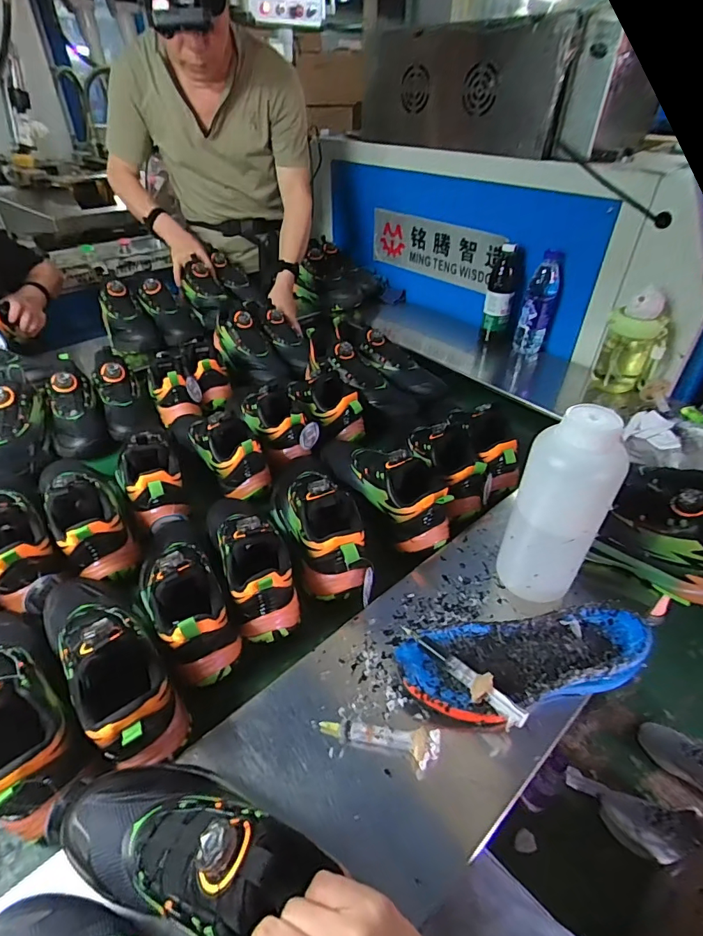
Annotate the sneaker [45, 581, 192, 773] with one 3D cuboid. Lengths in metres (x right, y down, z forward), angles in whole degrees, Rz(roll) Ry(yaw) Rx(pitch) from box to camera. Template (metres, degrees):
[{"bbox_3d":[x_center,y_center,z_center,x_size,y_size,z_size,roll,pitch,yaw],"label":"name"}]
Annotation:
[{"bbox_3d":[-0.264,0.181,0.489,0.084,0.096,0.271,-28,48,-31],"label":"sneaker"}]

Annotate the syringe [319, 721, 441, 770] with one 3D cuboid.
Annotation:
[{"bbox_3d":[0.027,0.261,0.457,0.114,0.028,0.033,11,41,13],"label":"syringe"}]

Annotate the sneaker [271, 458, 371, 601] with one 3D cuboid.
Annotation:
[{"bbox_3d":[-0.053,0.044,0.659,0.110,0.096,0.277,-9,41,-12],"label":"sneaker"}]

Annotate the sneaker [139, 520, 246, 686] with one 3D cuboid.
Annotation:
[{"bbox_3d":[-0.212,0.125,0.560,0.084,0.093,0.252,-20,44,-23],"label":"sneaker"}]

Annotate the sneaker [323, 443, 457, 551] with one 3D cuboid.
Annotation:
[{"bbox_3d":[0.052,-0.002,0.720,0.112,0.092,0.282,-18,43,-21],"label":"sneaker"}]

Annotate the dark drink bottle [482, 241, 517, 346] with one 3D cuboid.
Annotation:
[{"bbox_3d":[0.345,-0.394,1.080,0.064,0.220,0.054,11,41,13],"label":"dark drink bottle"}]

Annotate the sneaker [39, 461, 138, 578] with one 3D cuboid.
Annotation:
[{"bbox_3d":[-0.388,0.039,0.667,0.090,0.098,0.270,-25,46,-28],"label":"sneaker"}]

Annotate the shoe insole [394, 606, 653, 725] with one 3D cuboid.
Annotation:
[{"bbox_3d":[0.186,0.208,0.511,0.269,0.048,0.106,-8,40,-10],"label":"shoe insole"}]

